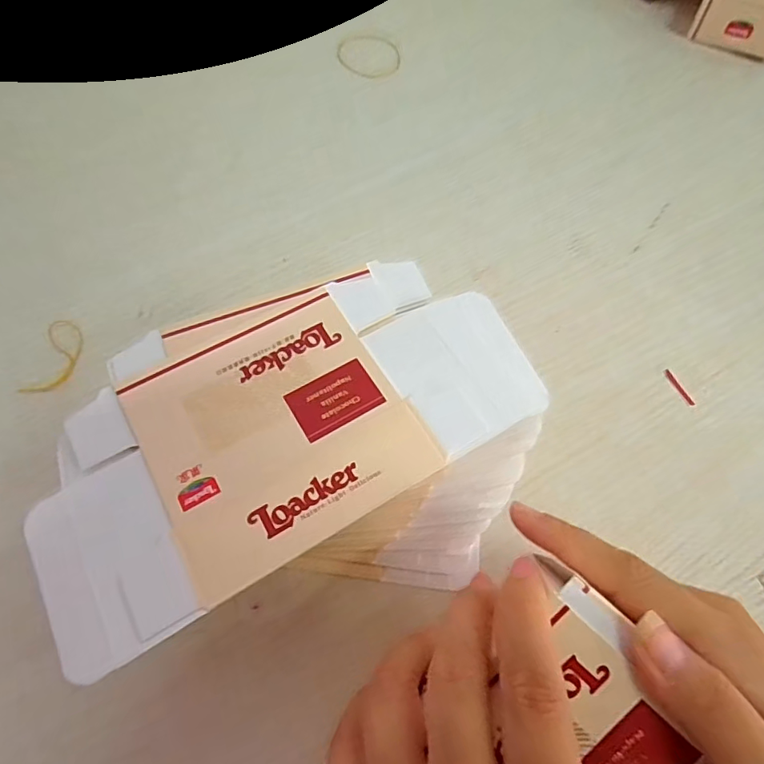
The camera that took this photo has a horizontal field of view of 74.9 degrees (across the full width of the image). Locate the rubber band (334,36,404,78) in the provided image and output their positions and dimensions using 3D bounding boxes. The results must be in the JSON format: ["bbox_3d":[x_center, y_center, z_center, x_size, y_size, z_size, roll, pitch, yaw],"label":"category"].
[{"bbox_3d":[-0.010,-0.266,0.405,0.048,0.004,0.055,-28,70,-13],"label":"rubber band"}]

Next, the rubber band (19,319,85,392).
[{"bbox_3d":[-0.187,-0.014,0.287,0.025,0.004,0.047,10,67,2],"label":"rubber band"}]

